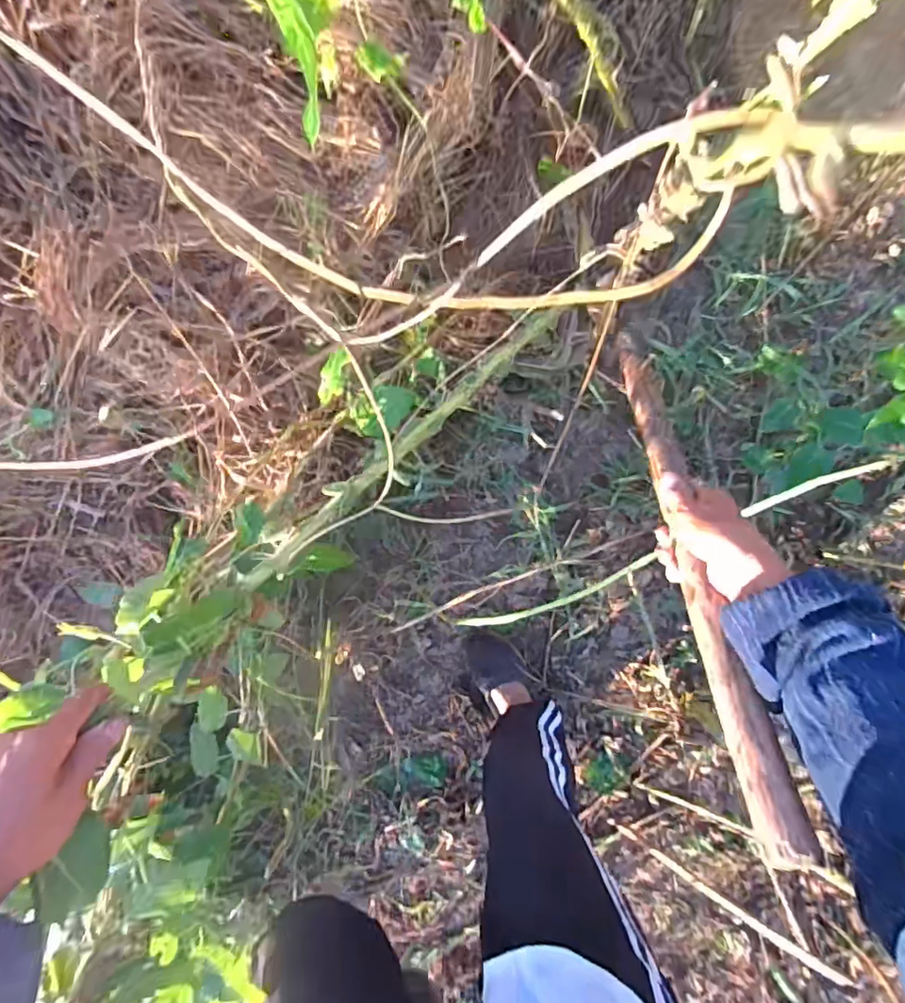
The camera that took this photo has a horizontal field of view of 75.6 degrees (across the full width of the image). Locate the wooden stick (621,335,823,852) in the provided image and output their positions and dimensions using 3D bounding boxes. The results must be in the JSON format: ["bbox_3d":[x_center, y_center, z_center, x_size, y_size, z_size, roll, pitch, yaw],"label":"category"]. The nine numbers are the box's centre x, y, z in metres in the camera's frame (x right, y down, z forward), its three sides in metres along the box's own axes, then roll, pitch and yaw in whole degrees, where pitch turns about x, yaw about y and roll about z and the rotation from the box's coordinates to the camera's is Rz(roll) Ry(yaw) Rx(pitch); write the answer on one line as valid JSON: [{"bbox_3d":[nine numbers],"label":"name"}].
[{"bbox_3d":[0.198,0.025,0.497,0.026,0.036,0.487,2,52,-4],"label":"wooden stick"}]

